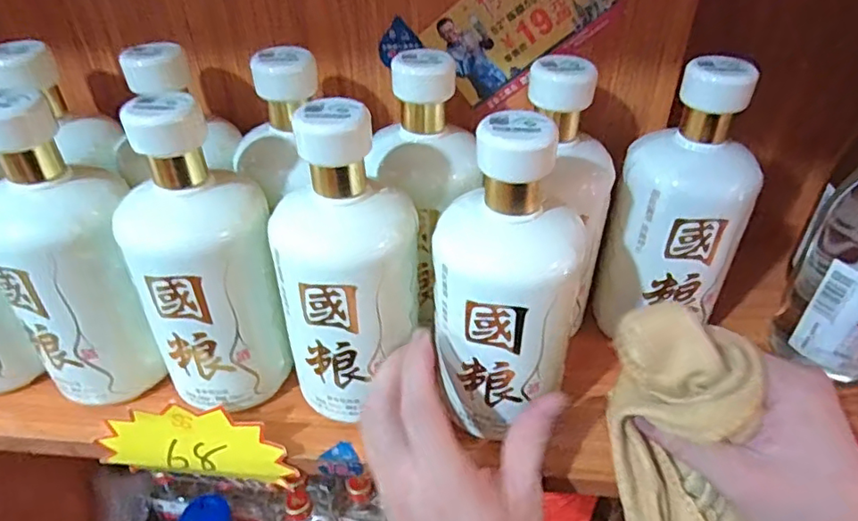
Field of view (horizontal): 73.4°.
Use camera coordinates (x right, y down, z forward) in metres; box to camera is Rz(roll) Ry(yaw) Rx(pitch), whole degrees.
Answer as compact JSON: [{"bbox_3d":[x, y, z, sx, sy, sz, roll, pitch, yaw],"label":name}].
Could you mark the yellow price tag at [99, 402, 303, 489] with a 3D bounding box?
[{"bbox_3d":[-0.142,0.111,0.349,0.115,0.060,0.004,7,33,1],"label":"yellow price tag"}]

